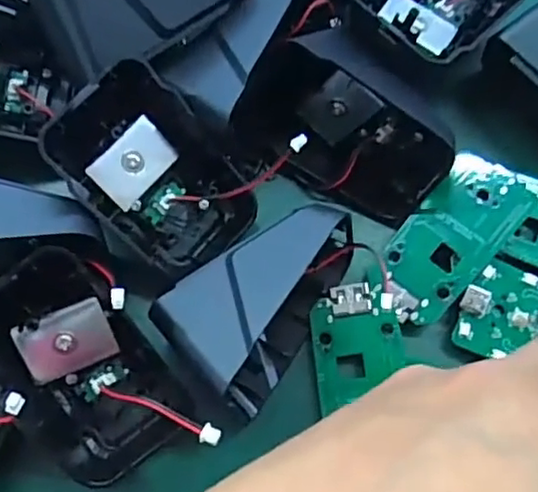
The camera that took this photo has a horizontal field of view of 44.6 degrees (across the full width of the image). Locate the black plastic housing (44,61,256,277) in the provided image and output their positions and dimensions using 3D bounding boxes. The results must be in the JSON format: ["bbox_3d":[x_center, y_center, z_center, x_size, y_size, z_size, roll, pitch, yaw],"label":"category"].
[{"bbox_3d":[-0.038,-0.023,0.219,0.043,0.073,0.023,-45,33,-6],"label":"black plastic housing"}]

